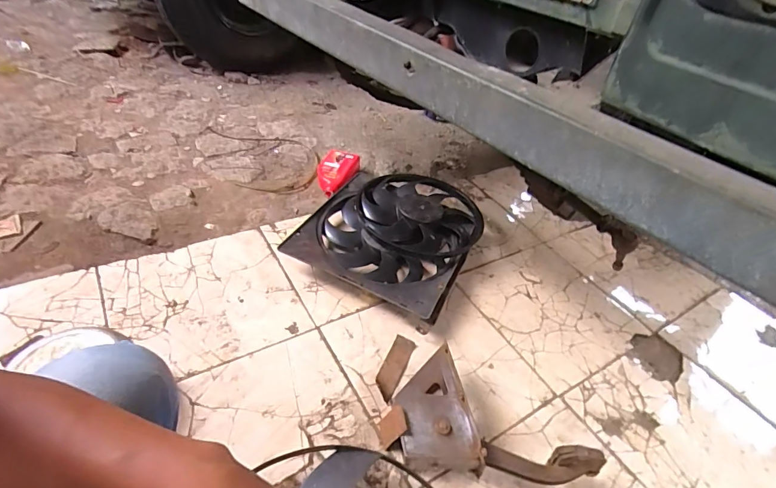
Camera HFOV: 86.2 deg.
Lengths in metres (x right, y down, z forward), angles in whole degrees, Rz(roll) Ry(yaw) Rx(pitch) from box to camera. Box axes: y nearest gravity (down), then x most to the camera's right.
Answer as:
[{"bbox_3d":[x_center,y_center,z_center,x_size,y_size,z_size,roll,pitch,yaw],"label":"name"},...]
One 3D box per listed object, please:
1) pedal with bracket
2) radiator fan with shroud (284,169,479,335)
[{"bbox_3d":[0.201,0.346,0.839,0.371,0.110,0.236,9,41,-1],"label":"pedal with bracket"},{"bbox_3d":[0.019,-0.052,1.232,0.463,0.095,0.559,23,42,15],"label":"radiator fan with shroud"}]

